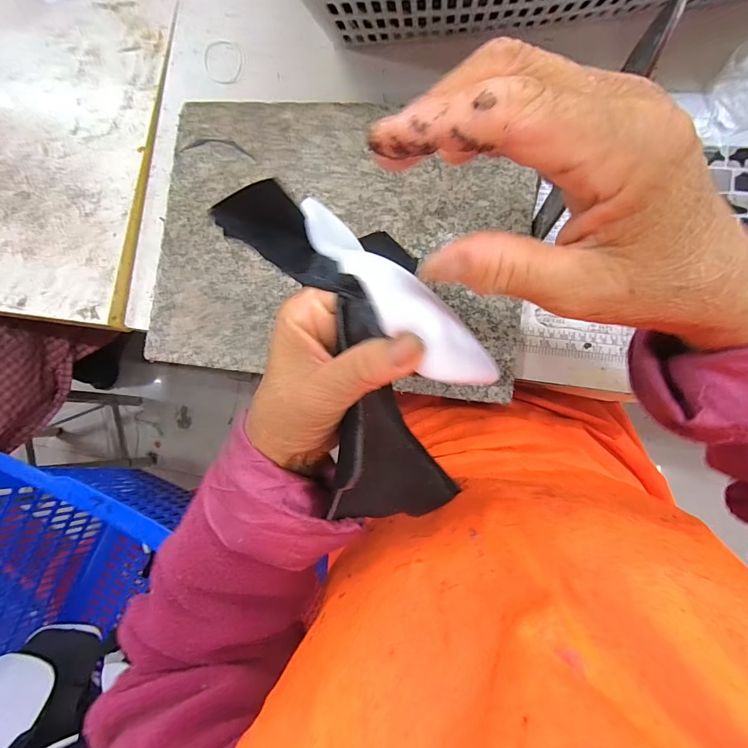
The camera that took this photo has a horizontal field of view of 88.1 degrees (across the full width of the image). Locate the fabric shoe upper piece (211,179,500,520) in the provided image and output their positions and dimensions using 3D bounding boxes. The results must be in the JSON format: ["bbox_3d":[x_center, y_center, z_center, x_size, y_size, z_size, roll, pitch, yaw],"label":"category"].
[{"bbox_3d":[0.002,-0.014,0.203,0.097,0.102,0.190,-15,83,6],"label":"fabric shoe upper piece"}]

